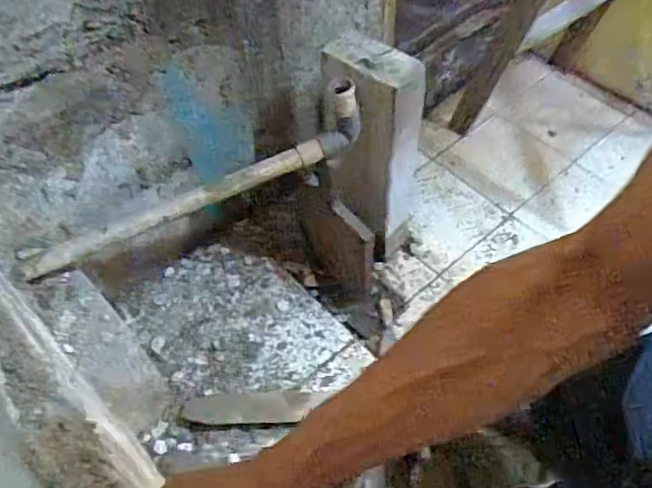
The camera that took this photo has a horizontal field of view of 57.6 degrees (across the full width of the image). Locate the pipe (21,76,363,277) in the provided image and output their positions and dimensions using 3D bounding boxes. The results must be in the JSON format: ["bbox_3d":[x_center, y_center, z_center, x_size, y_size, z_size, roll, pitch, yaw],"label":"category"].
[{"bbox_3d":[-0.252,-0.112,1.175,0.715,0.142,0.069,-25,57,-1],"label":"pipe"}]

